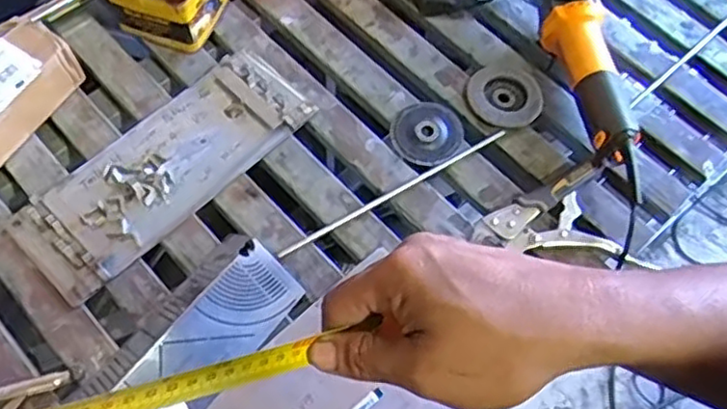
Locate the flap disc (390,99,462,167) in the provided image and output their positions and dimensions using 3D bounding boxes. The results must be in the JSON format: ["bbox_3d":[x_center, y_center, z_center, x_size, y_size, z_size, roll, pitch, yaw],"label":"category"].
[{"bbox_3d":[0.078,-0.092,0.835,0.082,0.009,0.089,1,64,-2],"label":"flap disc"}]

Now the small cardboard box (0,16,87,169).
[{"bbox_3d":[-0.429,-0.134,0.803,0.104,0.078,0.172,32,67,12],"label":"small cardboard box"}]

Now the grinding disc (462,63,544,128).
[{"bbox_3d":[0.180,-0.140,0.860,0.094,0.006,0.091,1,64,-2],"label":"grinding disc"}]

